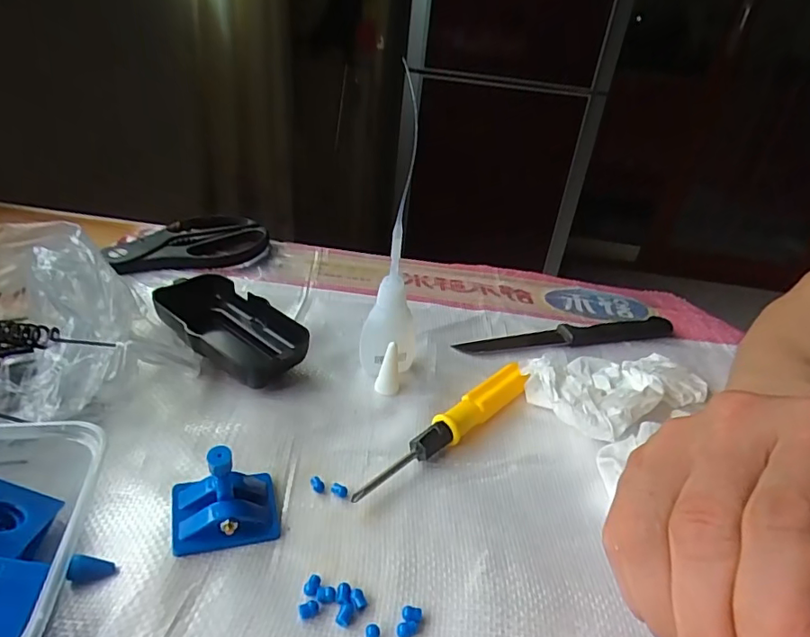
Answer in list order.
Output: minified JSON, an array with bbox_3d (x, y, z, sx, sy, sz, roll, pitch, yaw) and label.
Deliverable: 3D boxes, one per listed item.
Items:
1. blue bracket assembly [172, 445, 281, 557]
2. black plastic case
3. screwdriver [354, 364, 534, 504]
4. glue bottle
[{"bbox_3d":[-0.079,0.072,0.229,0.043,0.043,0.034,-6,34,-19],"label":"blue bracket assembly"},{"bbox_3d":[-0.112,0.007,0.340,0.106,0.027,0.054,31,39,33],"label":"black plastic case"},{"bbox_3d":[0.024,0.061,0.293,0.136,0.017,0.020,-23,43,-39],"label":"screwdriver"},{"bbox_3d":[-0.005,-0.036,0.295,0.033,0.171,0.033,8,32,2],"label":"glue bottle"}]

